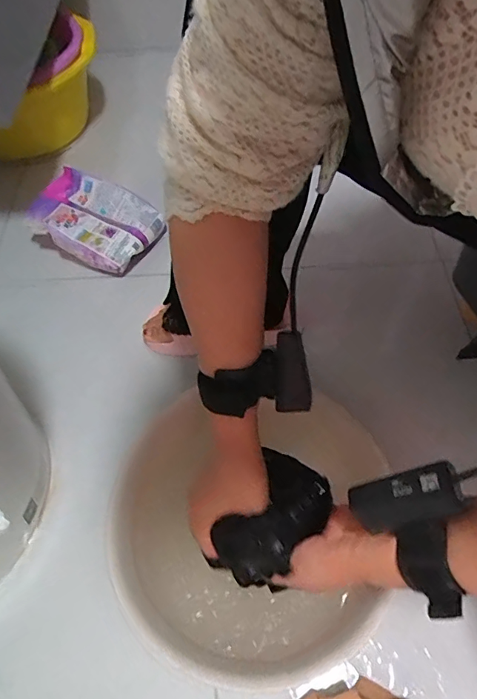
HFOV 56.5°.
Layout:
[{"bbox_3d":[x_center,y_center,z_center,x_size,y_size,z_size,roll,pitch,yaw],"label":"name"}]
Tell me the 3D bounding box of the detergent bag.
[{"bbox_3d":[-0.260,-0.220,0.798,0.211,0.076,0.151,26,63,17],"label":"detergent bag"}]

